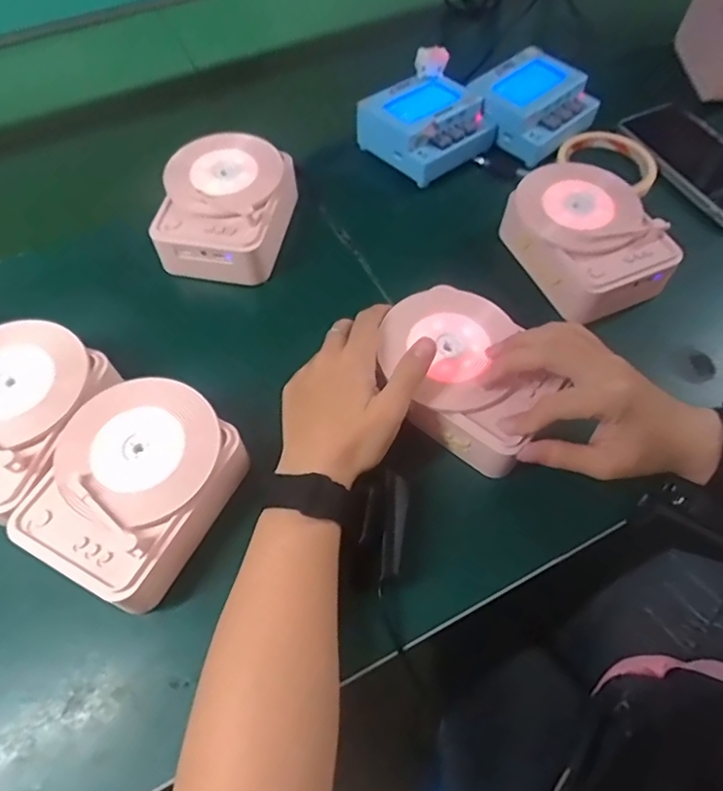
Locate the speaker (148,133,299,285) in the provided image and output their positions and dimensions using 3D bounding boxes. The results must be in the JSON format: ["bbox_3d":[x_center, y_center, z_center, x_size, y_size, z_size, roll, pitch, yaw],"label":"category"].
[{"bbox_3d":[-0.117,-0.166,0.496,0.106,0.056,0.132,6,60,5],"label":"speaker"}]

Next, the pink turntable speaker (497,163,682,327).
[{"bbox_3d":[0.187,-0.133,0.473,0.108,0.050,0.137,-15,60,-8],"label":"pink turntable speaker"}]

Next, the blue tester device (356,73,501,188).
[{"bbox_3d":[0.067,-0.266,0.555,0.105,0.052,0.097,-36,65,-18],"label":"blue tester device"}]

